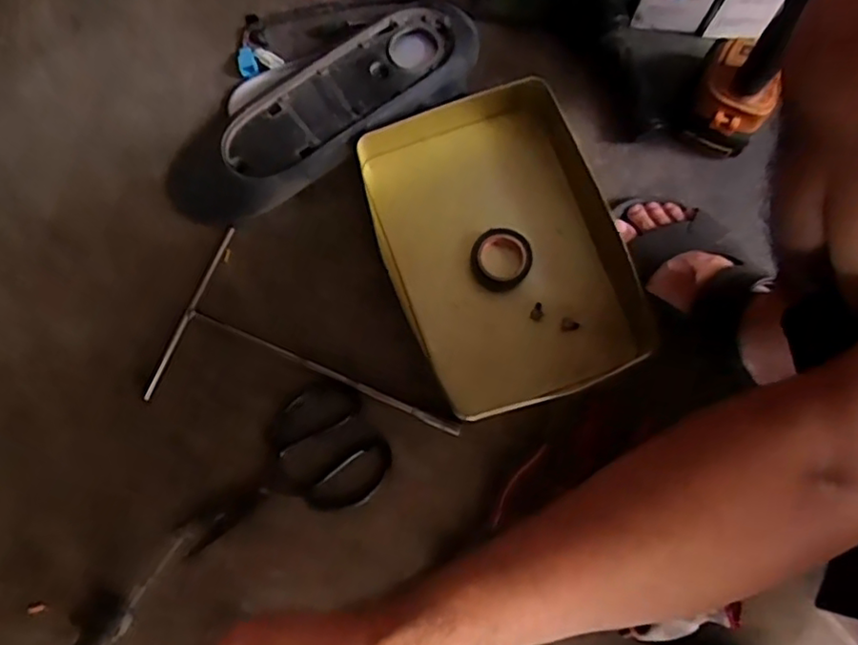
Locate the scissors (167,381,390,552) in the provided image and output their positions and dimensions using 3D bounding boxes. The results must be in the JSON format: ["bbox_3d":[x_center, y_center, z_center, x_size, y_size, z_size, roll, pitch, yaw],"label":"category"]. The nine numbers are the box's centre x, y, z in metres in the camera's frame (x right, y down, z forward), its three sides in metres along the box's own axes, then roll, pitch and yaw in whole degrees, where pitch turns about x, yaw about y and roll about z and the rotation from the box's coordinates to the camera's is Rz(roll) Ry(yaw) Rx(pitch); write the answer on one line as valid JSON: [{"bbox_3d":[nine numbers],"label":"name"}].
[{"bbox_3d":[-0.145,0.151,0.617,0.206,0.007,0.118,-32,79,-5],"label":"scissors"}]

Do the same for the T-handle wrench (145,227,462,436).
[{"bbox_3d":[-0.111,0.048,0.638,0.303,0.007,0.182,24,80,7],"label":"T-handle wrench"}]

